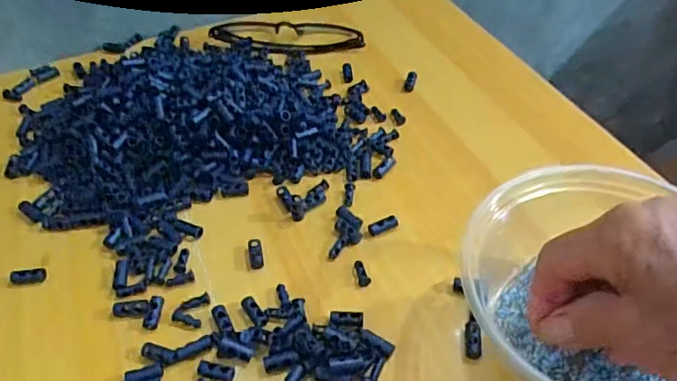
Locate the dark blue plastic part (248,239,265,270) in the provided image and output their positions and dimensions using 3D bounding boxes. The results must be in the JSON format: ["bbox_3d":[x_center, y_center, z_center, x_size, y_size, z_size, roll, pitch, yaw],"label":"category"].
[{"bbox_3d":[-0.050,0.038,0.340,0.009,0.005,0.021,-10,48,-7],"label":"dark blue plastic part"}]

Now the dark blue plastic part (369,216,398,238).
[{"bbox_3d":[0.028,0.022,0.351,0.020,0.007,0.009,-23,51,-18],"label":"dark blue plastic part"}]

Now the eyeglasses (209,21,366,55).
[{"bbox_3d":[-0.046,-0.137,0.500,0.137,0.017,0.039,7,48,8],"label":"eyeglasses"}]

